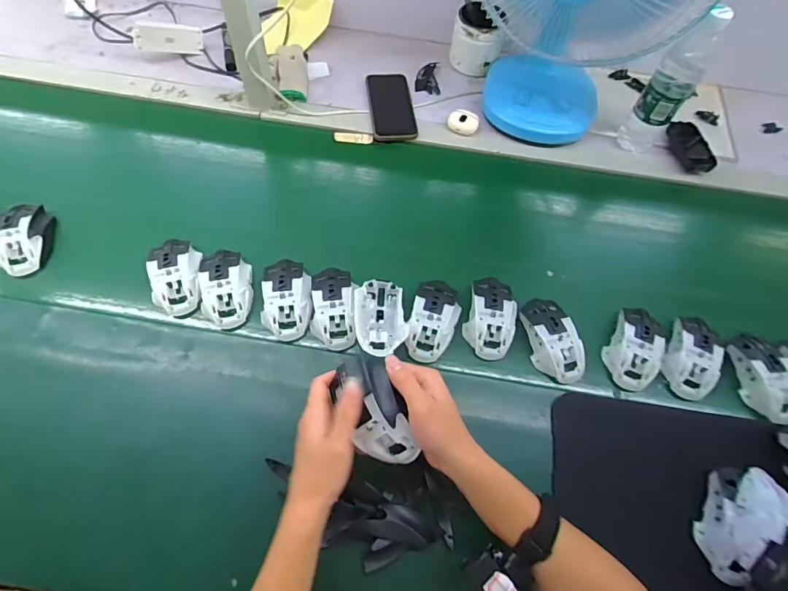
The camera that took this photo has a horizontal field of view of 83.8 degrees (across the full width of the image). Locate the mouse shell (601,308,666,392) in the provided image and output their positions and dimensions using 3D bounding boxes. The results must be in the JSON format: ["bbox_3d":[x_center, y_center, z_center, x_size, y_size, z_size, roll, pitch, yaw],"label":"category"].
[{"bbox_3d":[0.331,0.065,0.593,0.072,0.042,0.124,25,63,10],"label":"mouse shell"}]

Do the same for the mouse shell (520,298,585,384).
[{"bbox_3d":[0.211,0.057,0.586,0.060,0.035,0.114,-16,64,-12],"label":"mouse shell"}]

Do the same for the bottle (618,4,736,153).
[{"bbox_3d":[0.435,-0.329,0.693,0.063,0.240,0.080,37,66,15],"label":"bottle"}]

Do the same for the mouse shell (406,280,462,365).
[{"bbox_3d":[0.055,0.028,0.586,0.061,0.033,0.119,16,62,5],"label":"mouse shell"}]

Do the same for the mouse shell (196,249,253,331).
[{"bbox_3d":[-0.227,-0.013,0.591,0.064,0.032,0.109,-8,62,-8],"label":"mouse shell"}]

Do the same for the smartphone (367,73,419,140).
[{"bbox_3d":[-0.004,-0.336,0.779,0.077,0.015,0.159,-5,62,-6],"label":"smartphone"}]

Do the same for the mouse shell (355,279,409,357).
[{"bbox_3d":[-0.018,0.030,0.577,0.065,0.035,0.111,-5,62,-6],"label":"mouse shell"}]

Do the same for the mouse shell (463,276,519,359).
[{"bbox_3d":[0.133,0.027,0.595,0.064,0.036,0.112,15,62,4],"label":"mouse shell"}]

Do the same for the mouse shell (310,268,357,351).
[{"bbox_3d":[-0.081,0.015,0.586,0.057,0.034,0.107,-1,62,-4],"label":"mouse shell"}]

